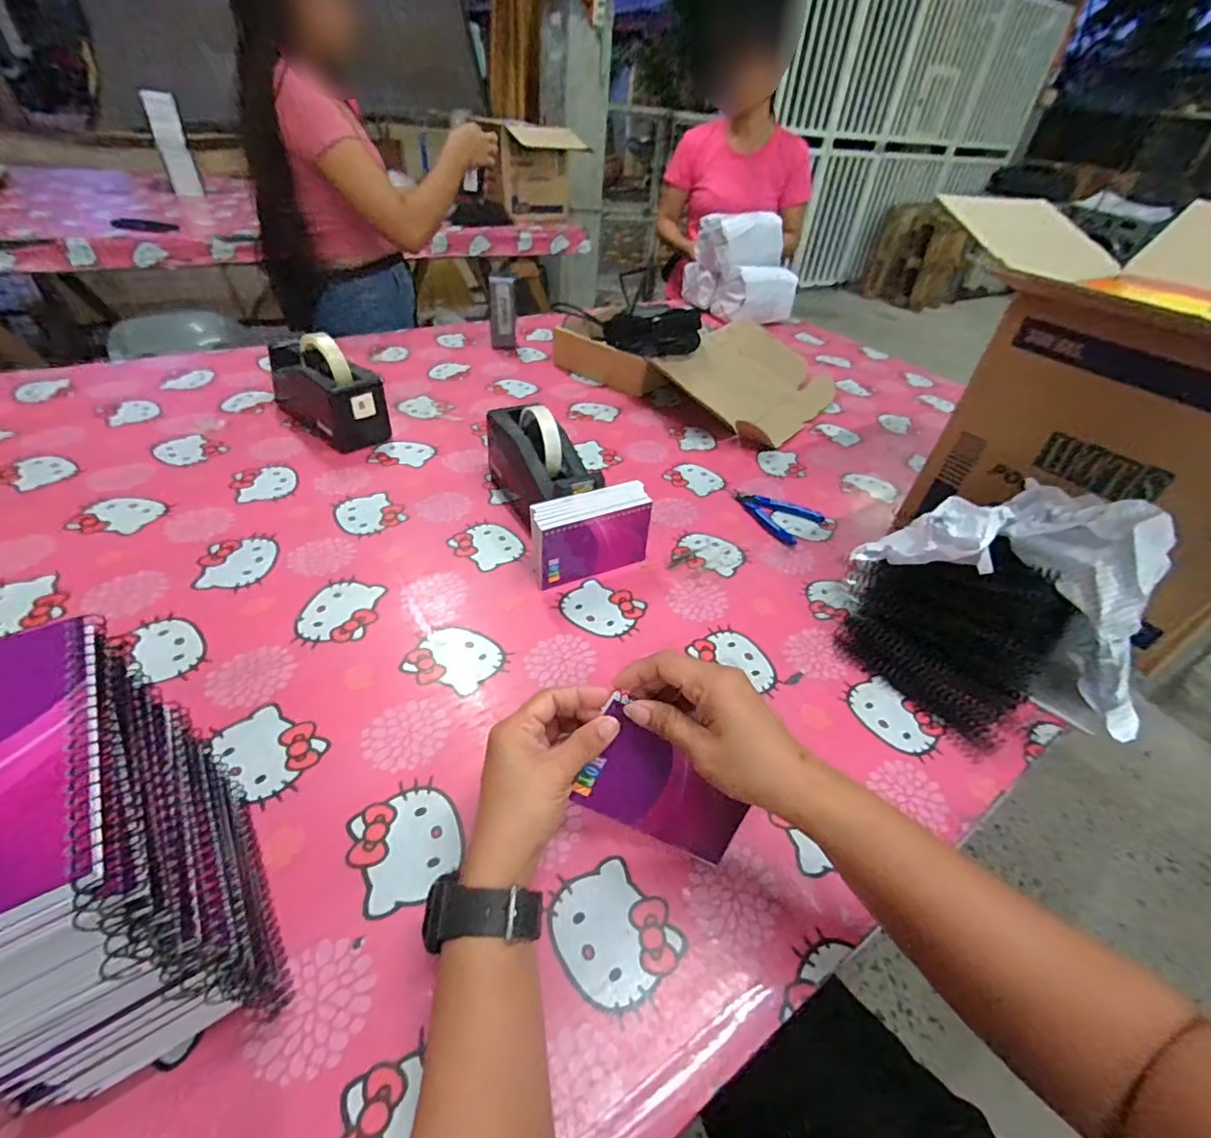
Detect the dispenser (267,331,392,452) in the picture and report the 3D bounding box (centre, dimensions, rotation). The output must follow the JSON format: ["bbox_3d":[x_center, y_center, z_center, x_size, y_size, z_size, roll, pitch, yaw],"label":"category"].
[{"bbox_3d":[-0.404,-0.263,0.785,0.200,0.121,0.081,31,47,25],"label":"dispenser"}]

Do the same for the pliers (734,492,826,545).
[{"bbox_3d":[0.221,-0.078,0.733,0.114,0.009,0.092,35,49,27],"label":"pliers"}]

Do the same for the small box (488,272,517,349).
[{"bbox_3d":[-0.201,-0.499,1.073,0.048,0.133,0.034,-5,43,-13],"label":"small box"}]

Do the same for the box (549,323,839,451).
[{"bbox_3d":[0.189,-0.394,1.042,0.449,0.069,0.360,31,48,25],"label":"box"}]

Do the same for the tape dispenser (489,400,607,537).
[{"bbox_3d":[-0.077,-0.122,0.670,0.080,0.127,0.192,-16,47,-23],"label":"tape dispenser"}]

